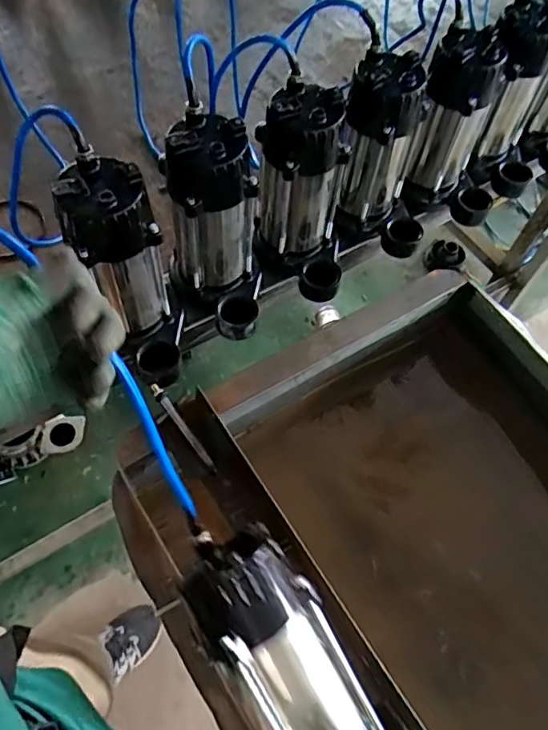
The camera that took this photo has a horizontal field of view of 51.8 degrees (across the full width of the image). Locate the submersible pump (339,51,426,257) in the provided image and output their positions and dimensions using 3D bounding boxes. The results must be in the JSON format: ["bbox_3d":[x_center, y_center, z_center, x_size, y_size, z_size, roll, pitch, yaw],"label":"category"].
[{"bbox_3d":[0.156,-0.273,0.749,0.143,0.218,0.108,16,61,5],"label":"submersible pump"}]

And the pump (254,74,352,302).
[{"bbox_3d":[0.035,-0.200,0.714,0.108,0.237,0.141,-3,61,-6],"label":"pump"}]

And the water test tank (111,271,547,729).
[{"bbox_3d":[0.234,0.302,0.678,0.584,0.278,0.750,-27,66,-18],"label":"water test tank"}]

